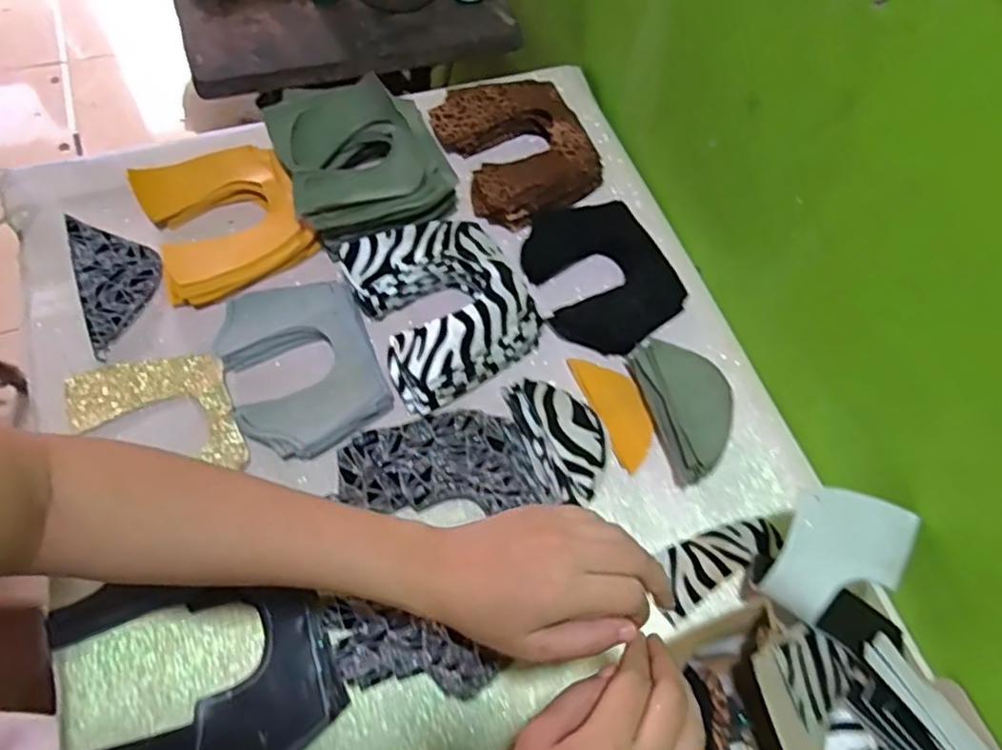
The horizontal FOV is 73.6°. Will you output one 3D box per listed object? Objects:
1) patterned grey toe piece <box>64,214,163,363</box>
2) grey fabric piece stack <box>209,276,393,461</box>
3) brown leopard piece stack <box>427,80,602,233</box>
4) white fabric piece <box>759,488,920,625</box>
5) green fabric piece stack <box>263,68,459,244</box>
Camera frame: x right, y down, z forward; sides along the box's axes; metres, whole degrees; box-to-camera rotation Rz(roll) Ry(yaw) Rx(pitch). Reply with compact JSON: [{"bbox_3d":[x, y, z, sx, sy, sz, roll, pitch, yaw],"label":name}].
[{"bbox_3d":[-0.346,-0.088,0.608,0.068,0.006,0.148,-19,69,-16],"label":"patterned grey toe piece"},{"bbox_3d":[-0.169,-0.009,0.570,0.118,0.025,0.155,-20,67,-16],"label":"grey fabric piece stack"},{"bbox_3d":[0.017,-0.243,0.704,0.140,0.035,0.170,-22,67,-16],"label":"brown leopard piece stack"},{"bbox_3d":[0.238,0.118,0.466,0.125,0.028,0.073,-28,69,-19],"label":"white fabric piece"},{"bbox_3d":[-0.133,-0.201,0.651,0.149,0.070,0.162,-18,66,-15],"label":"green fabric piece stack"}]

